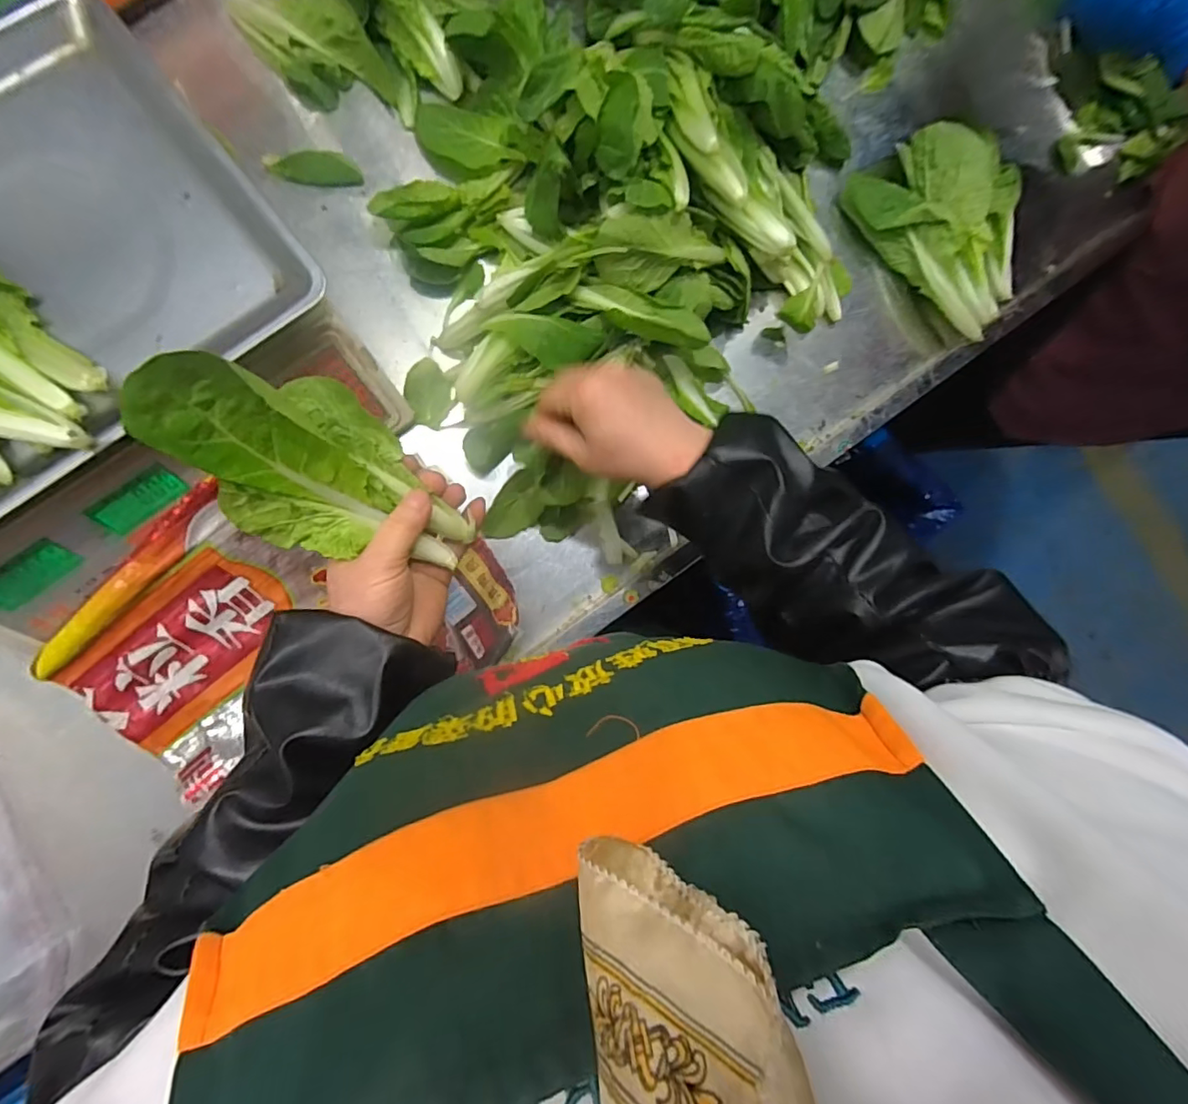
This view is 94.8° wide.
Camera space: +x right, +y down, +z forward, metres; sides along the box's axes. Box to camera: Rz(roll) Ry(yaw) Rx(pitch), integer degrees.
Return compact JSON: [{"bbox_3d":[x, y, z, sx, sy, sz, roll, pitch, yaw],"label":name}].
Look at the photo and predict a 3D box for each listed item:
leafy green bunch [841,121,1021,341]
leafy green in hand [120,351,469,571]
[{"bbox_3d":[0.349,-0.318,0.522,0.128,0.061,0.183,-41,95,-9],"label":"leafy green bunch"},{"bbox_3d":[-0.149,-0.042,0.309,0.099,0.060,0.166,-48,115,-21],"label":"leafy green in hand"}]

